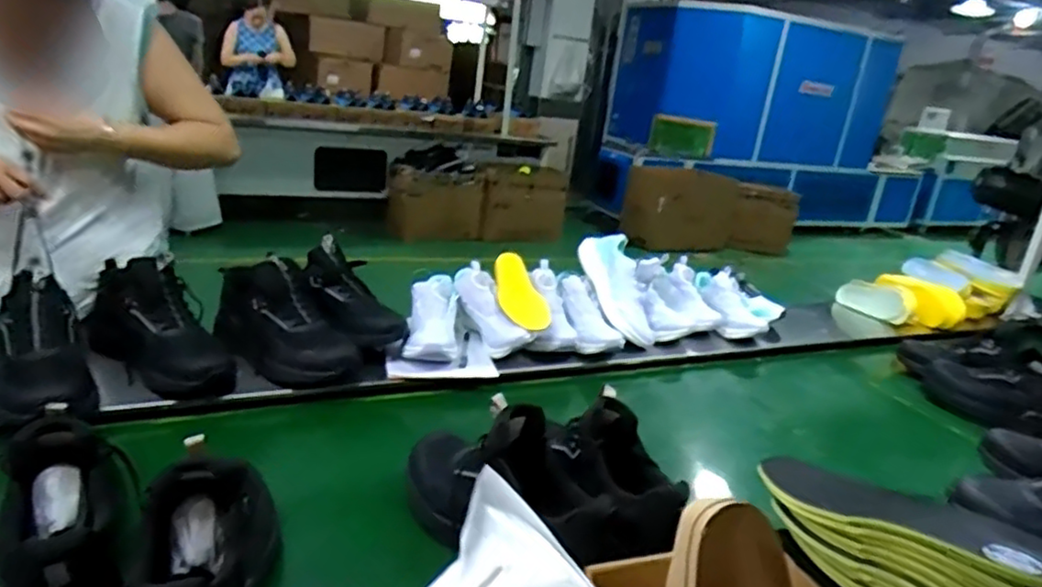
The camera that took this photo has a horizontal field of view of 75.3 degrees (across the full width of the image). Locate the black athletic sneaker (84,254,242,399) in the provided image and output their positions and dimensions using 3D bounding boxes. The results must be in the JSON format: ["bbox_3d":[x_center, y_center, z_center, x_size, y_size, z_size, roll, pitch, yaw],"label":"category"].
[{"bbox_3d":[-0.583,0.044,1.086,0.299,0.182,0.122,21,24,35],"label":"black athletic sneaker"}]

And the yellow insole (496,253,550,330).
[{"bbox_3d":[-0.007,-0.012,1.297,0.082,0.032,0.207,-3,48,-25],"label":"yellow insole"}]

